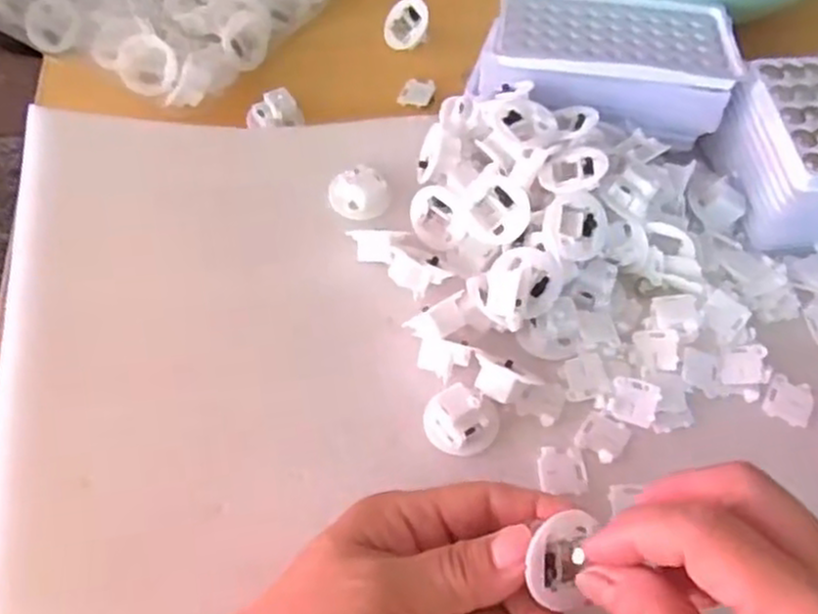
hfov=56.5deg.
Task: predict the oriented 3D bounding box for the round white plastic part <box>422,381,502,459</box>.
[{"bbox_3d":[0.022,0.050,0.332,0.031,0.017,0.025,26,62,13],"label":"round white plastic part"}]

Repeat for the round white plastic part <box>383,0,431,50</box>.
[{"bbox_3d":[0.001,-0.177,0.479,0.030,0.017,0.031,0,89,24],"label":"round white plastic part"}]

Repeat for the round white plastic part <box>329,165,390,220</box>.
[{"bbox_3d":[-0.026,-0.060,0.398,0.030,0.017,0.024,16,60,7],"label":"round white plastic part"}]

